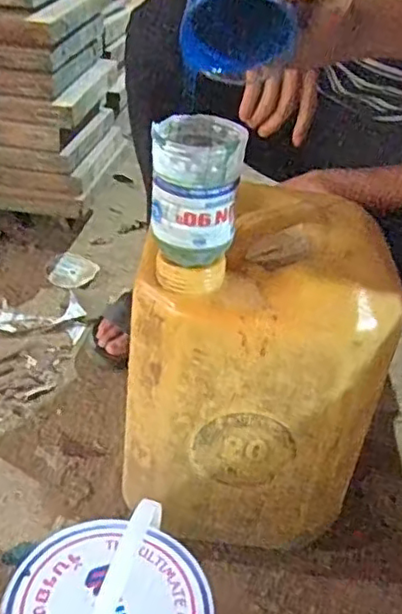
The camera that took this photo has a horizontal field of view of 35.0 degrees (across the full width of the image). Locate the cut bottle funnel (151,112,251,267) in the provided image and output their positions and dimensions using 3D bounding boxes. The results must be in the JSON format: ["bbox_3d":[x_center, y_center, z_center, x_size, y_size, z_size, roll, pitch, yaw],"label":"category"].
[{"bbox_3d":[-0.005,-0.092,0.531,0.074,0.120,0.068,3,36,-4],"label":"cut bottle funnel"}]

